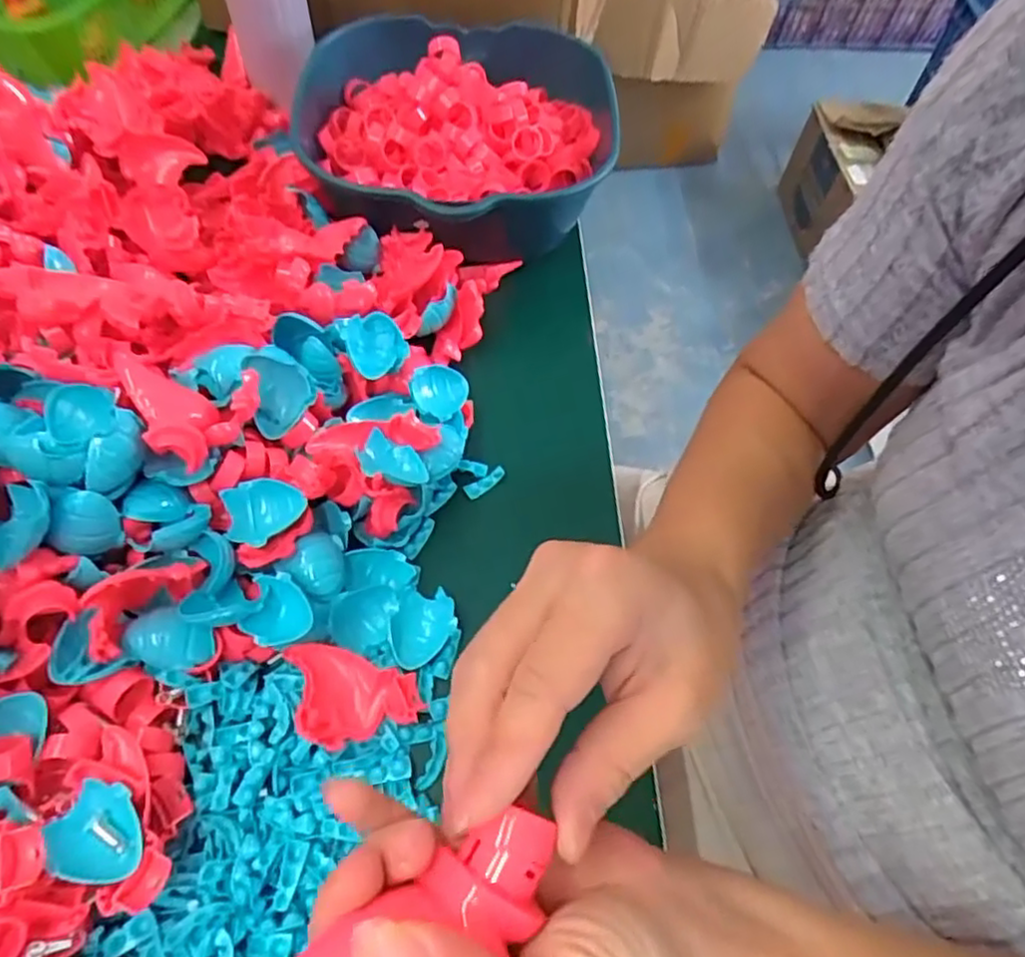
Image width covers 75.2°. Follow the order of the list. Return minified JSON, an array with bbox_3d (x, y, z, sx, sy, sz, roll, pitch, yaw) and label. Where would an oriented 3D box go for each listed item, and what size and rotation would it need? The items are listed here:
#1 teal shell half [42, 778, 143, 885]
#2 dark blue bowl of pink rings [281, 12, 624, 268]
[{"bbox_3d":[-0.190,0.162,0.302,0.036,0.009,0.045,-23,63,-17],"label":"teal shell half"},{"bbox_3d":[-0.042,-0.290,0.558,0.254,0.077,0.255,2,59,-3],"label":"dark blue bowl of pink rings"}]

